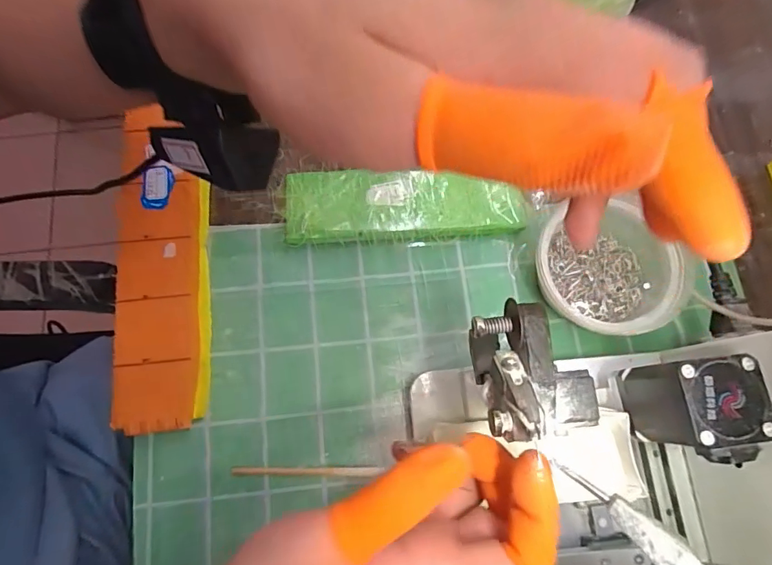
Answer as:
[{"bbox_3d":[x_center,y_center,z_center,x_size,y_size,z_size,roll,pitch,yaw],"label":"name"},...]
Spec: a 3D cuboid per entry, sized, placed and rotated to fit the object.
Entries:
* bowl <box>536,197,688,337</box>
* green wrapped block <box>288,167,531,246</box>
[{"bbox_3d":[0.155,-0.009,0.321,0.104,0.050,0.096,-19,75,-6],"label":"bowl"},{"bbox_3d":[0.013,-0.059,0.350,0.177,0.015,0.054,-2,74,-1],"label":"green wrapped block"}]

